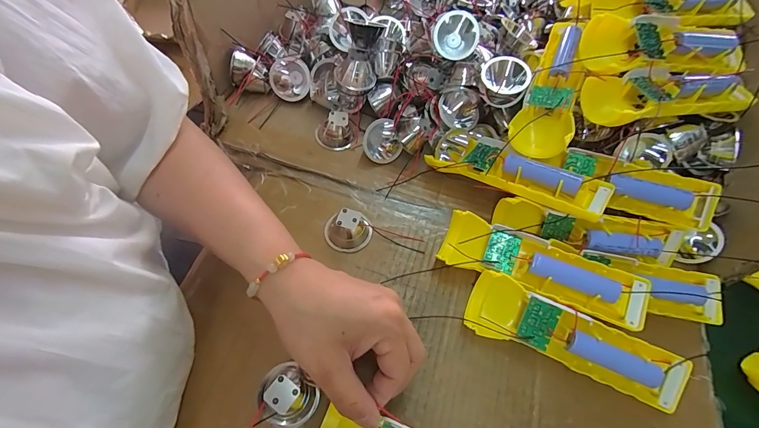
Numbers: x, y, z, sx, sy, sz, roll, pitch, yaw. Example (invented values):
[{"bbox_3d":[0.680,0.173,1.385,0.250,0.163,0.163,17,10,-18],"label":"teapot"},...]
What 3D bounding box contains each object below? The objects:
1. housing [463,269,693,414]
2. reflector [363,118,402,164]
[{"bbox_3d":[0.146,0.095,0.274,0.155,0.026,0.046,22,89,15],"label":"housing"},{"bbox_3d":[0.003,-0.073,0.361,0.039,0.025,0.043,-20,83,30],"label":"reflector"}]

